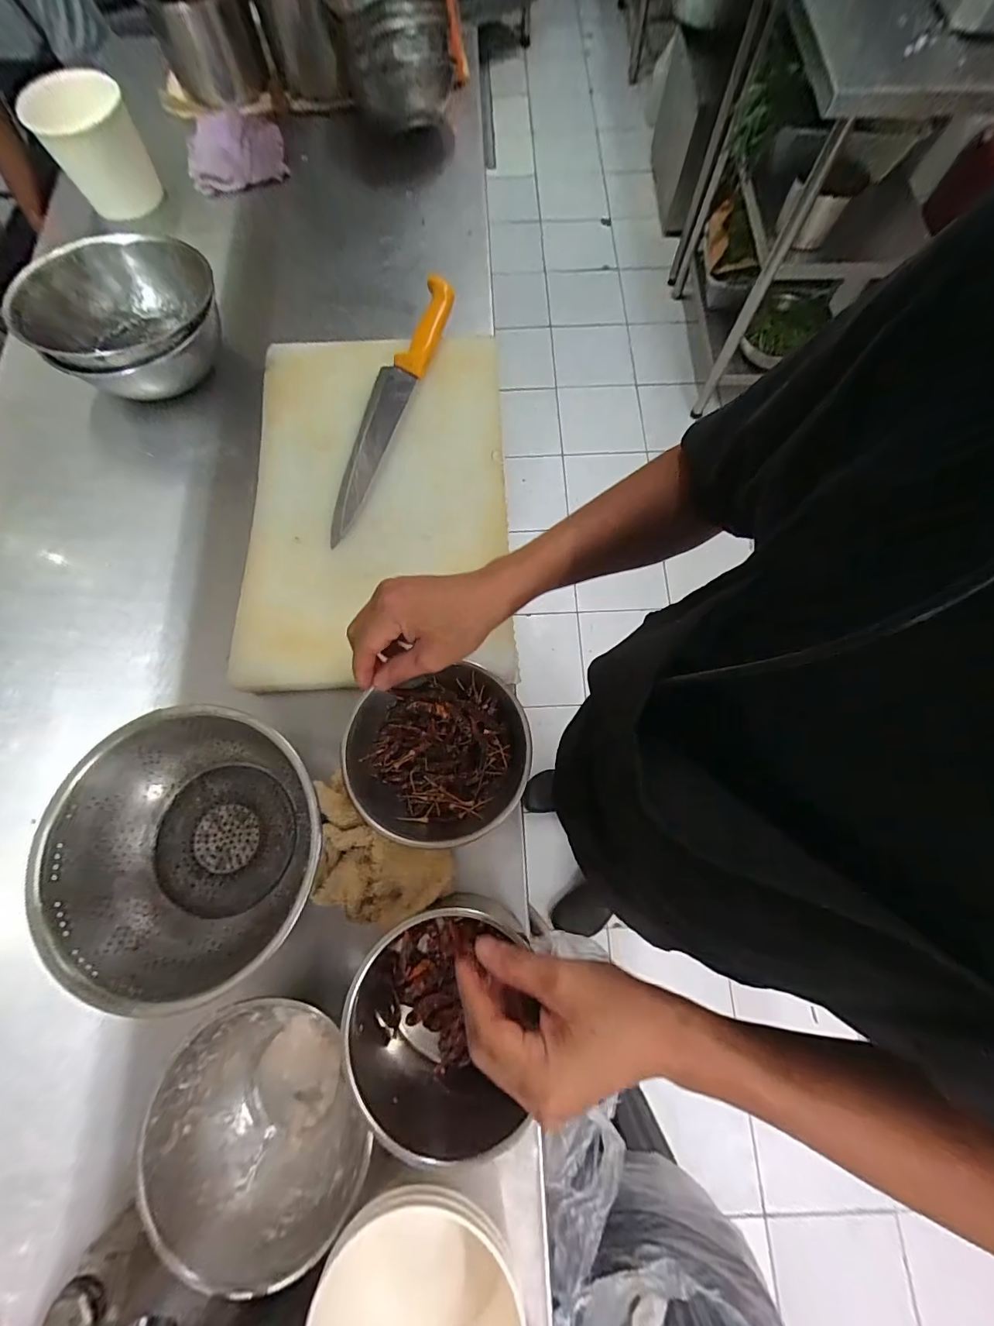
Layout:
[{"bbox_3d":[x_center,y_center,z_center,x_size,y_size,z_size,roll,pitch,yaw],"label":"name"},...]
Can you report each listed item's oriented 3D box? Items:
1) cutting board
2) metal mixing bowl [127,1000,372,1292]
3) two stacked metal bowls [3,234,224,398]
[{"bbox_3d":[-0.139,-0.195,0.537,0.300,0.039,0.446,-1,74,-7],"label":"cutting board"},{"bbox_3d":[-0.190,0.368,0.365,0.144,0.077,0.165,-32,76,-9],"label":"metal mixing bowl"},{"bbox_3d":[-0.463,-0.435,0.591,0.211,0.113,0.211,39,77,10],"label":"two stacked metal bowls"}]

